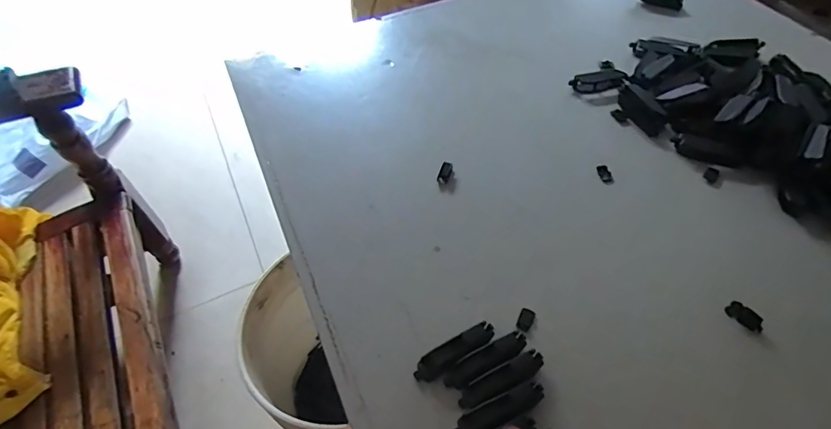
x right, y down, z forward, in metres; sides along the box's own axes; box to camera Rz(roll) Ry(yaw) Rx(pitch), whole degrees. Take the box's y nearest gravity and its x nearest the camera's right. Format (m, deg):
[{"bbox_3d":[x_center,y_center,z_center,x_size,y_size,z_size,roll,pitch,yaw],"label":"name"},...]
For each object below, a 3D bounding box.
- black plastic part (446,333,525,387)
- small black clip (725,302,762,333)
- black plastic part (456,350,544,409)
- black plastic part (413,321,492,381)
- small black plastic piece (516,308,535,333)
[{"bbox_3d":[0.059,0.121,0.388,0.075,0.007,0.017,-25,55,-16],"label":"black plastic part"},{"bbox_3d":[0.288,0.088,0.406,0.029,0.008,0.015,36,62,27],"label":"small black clip"},{"bbox_3d":[0.071,0.133,0.376,0.075,0.008,0.022,-25,55,-16],"label":"black plastic part"},{"bbox_3d":[0.033,0.113,0.383,0.072,0.012,0.018,-27,55,-17],"label":"black plastic part"},{"bbox_3d":[0.099,0.095,0.417,0.013,0.004,0.024,22,56,19],"label":"small black plastic piece"}]

